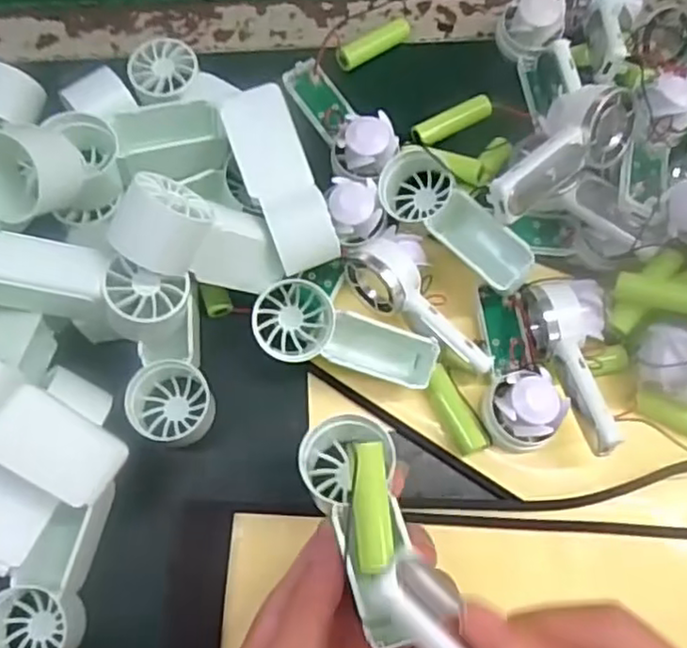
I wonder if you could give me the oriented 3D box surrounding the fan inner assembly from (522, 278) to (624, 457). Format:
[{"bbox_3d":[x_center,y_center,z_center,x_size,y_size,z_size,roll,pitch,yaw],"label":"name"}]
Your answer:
[{"bbox_3d":[0.121,0.020,0.341,0.036,0.036,0.091,-5,72,-4],"label":"fan inner assembly"}]

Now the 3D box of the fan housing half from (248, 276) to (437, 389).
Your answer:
[{"bbox_3d":[0.001,0.008,0.358,0.099,0.017,0.036,19,72,-9],"label":"fan housing half"}]

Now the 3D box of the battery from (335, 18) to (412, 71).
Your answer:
[{"bbox_3d":[0.020,-0.177,0.418,0.053,0.014,0.014,-35,76,-16],"label":"battery"}]

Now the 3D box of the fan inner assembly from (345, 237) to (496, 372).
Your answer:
[{"bbox_3d":[0.039,-0.007,0.354,0.028,0.030,0.093,-38,78,-13],"label":"fan inner assembly"}]

